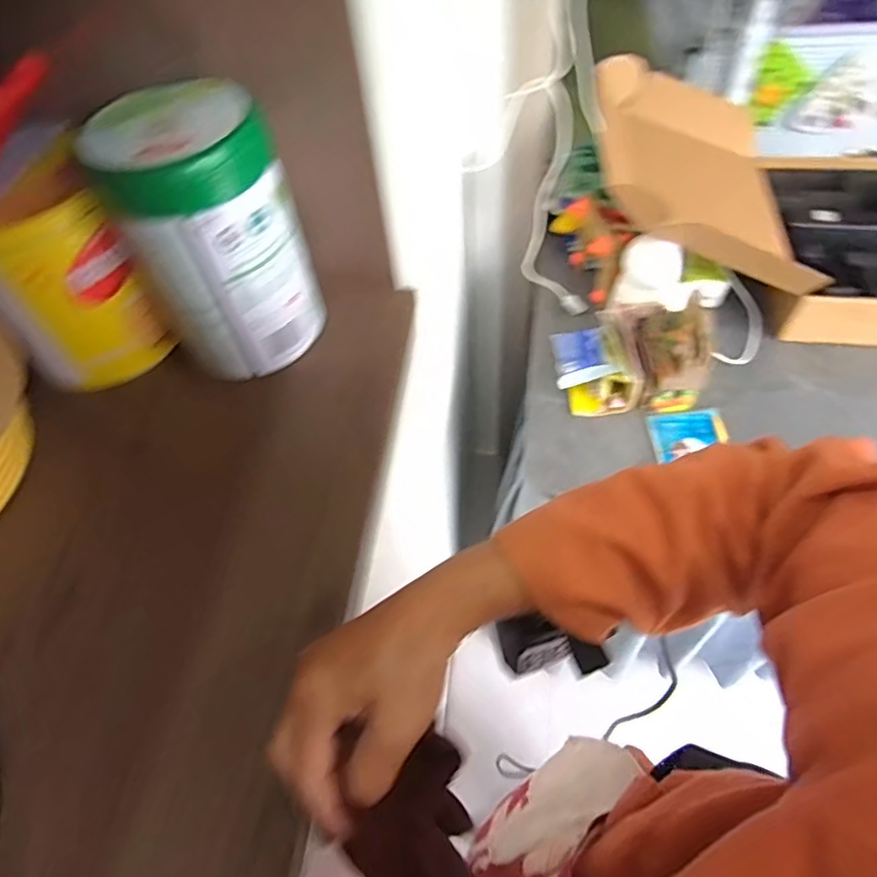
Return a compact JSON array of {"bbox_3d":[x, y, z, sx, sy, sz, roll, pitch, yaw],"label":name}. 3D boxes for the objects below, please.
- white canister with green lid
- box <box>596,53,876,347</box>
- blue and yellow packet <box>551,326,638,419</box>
[{"bbox_3d":[-0.181,-0.163,0.480,0.129,0.202,0.133,-28,60,-14],"label":"white canister with green lid"},{"bbox_3d":[0.518,-0.380,0.892,0.562,0.226,0.423,6,58,7],"label":"box"},{"bbox_3d":[0.216,-0.112,0.833,0.091,0.063,0.165,-13,57,-5],"label":"blue and yellow packet"}]

